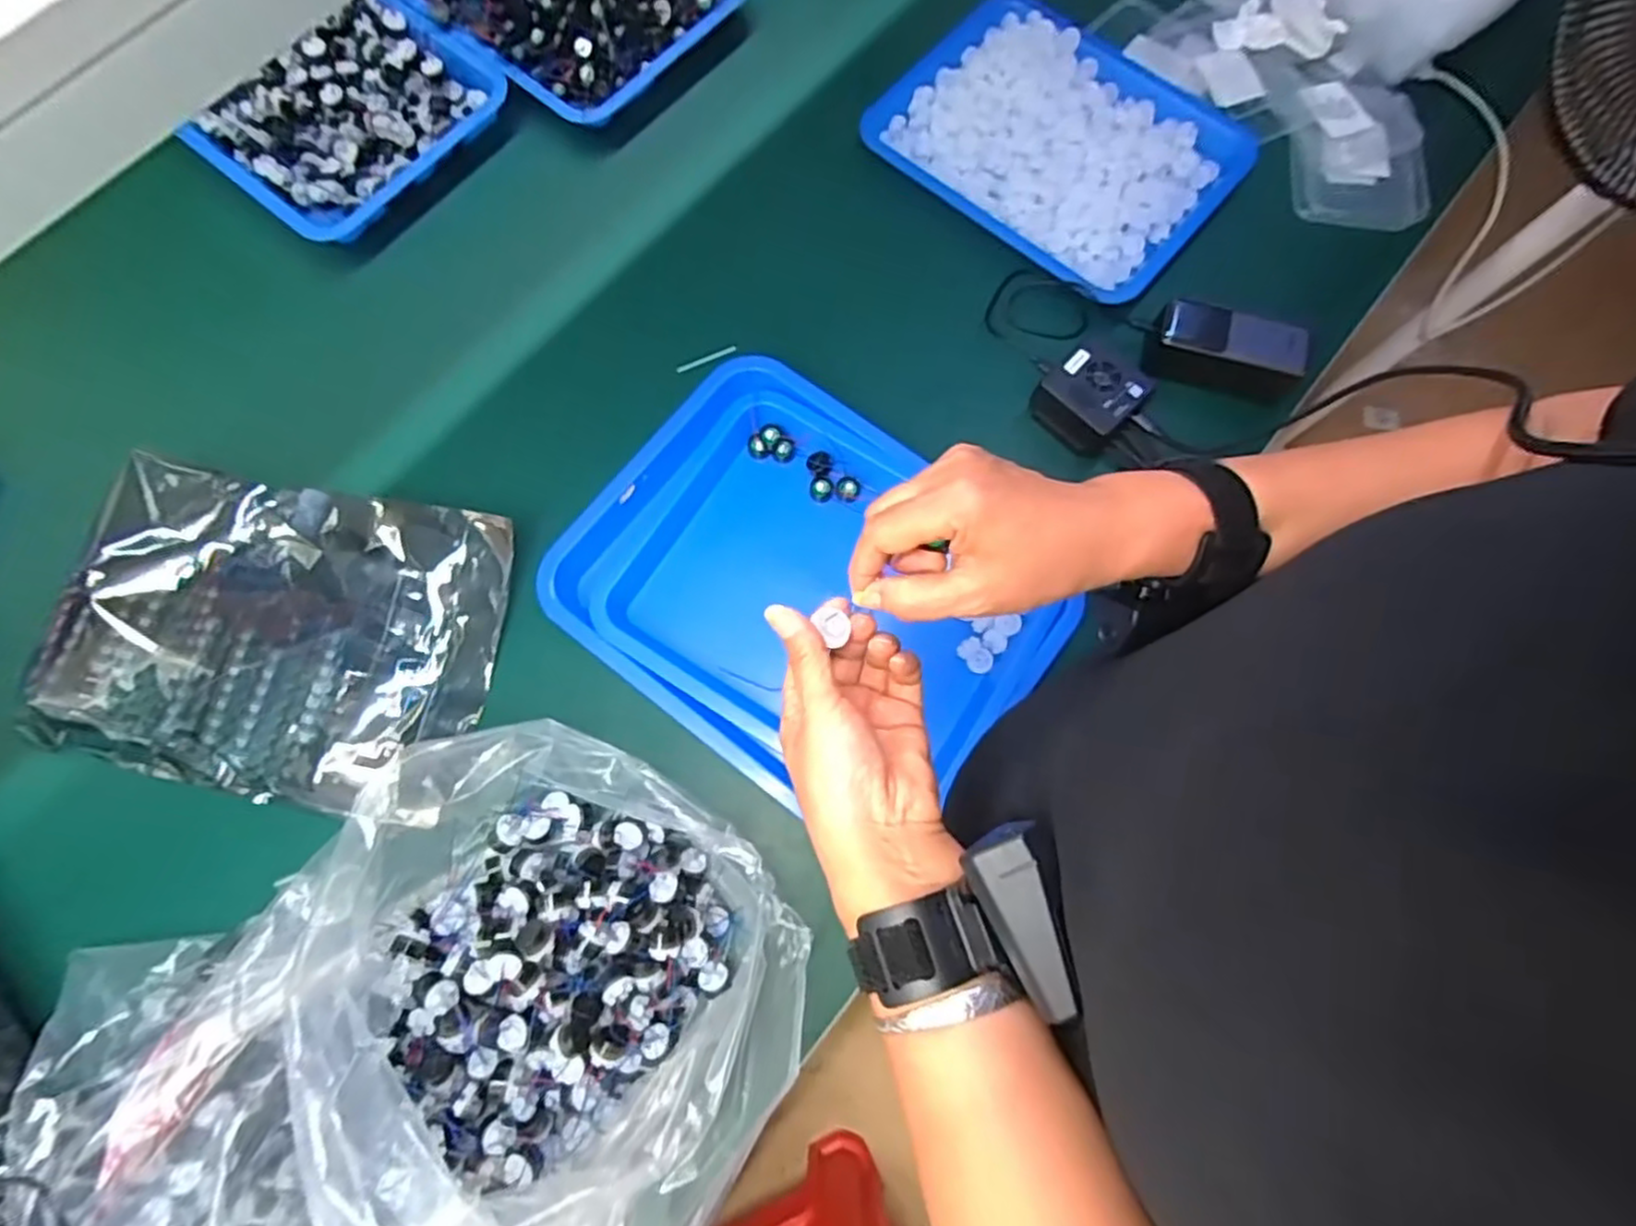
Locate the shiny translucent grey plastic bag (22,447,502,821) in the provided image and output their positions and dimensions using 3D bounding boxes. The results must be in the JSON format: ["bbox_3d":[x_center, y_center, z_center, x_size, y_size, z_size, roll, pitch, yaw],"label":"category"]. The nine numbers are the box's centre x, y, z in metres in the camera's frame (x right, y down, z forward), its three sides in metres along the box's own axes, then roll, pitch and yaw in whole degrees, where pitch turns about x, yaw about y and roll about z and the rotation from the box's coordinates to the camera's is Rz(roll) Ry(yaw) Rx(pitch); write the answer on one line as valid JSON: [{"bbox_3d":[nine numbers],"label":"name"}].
[{"bbox_3d":[-0.439,0.013,0.583,0.339,0.043,0.251,12,76,-2],"label":"shiny translucent grey plastic bag"}]

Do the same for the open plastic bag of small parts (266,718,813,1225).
[{"bbox_3d":[-0.187,0.229,0.463,0.348,0.161,0.284,22,76,5],"label":"open plastic bag of small parts"}]

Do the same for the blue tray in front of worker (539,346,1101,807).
[{"bbox_3d":[-0.012,-0.022,0.608,0.377,0.047,0.297,36,78,8],"label":"blue tray in front of worker"}]

